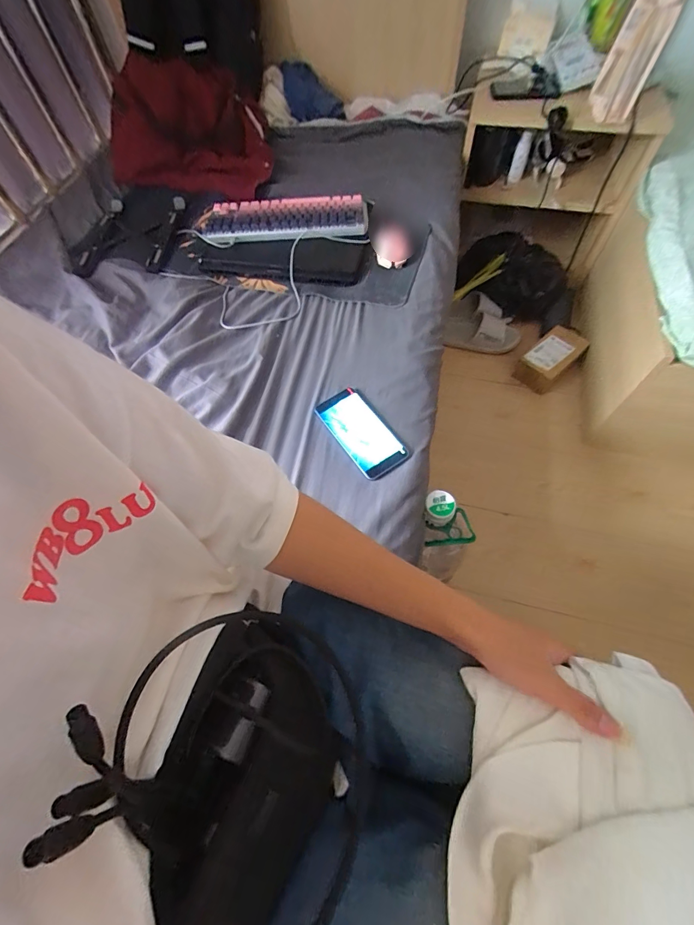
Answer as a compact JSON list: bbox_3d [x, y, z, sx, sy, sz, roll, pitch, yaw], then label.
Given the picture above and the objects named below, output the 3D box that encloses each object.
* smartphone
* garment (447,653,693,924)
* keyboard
[{"bbox_3d":[0.024,-0.052,0.636,0.085,0.011,0.169,-31,65,-13],"label":"smartphone"},{"bbox_3d":[0.171,0.271,0.272,0.183,0.044,0.250,11,63,9],"label":"garment"},{"bbox_3d":[-0.145,-0.547,0.885,0.367,0.037,0.137,0,62,3],"label":"keyboard"}]

